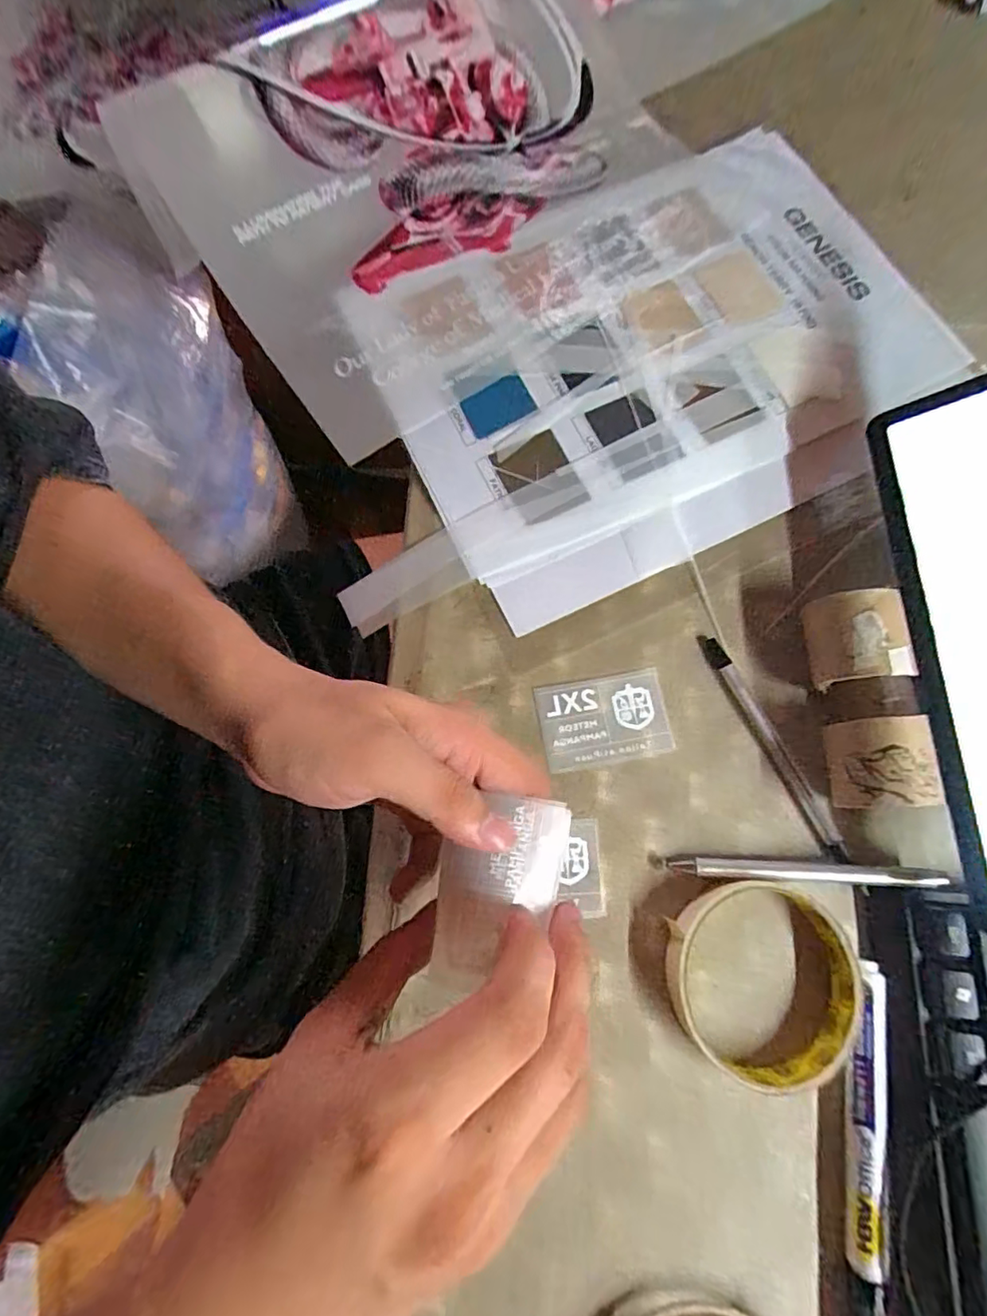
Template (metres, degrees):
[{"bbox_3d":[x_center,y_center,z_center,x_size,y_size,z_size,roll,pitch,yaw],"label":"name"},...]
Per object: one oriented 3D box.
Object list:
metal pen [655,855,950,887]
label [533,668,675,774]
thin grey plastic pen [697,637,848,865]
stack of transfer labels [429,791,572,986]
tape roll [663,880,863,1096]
[{"bbox_3d":[0.144,0.102,0.271,0.131,0.009,0.008,2,75,2],"label":"metal pen"},{"bbox_3d":[0.058,0.032,0.294,0.065,0.004,0.044,-10,75,-1],"label":"label"},{"bbox_3d":[0.143,0.043,0.290,0.012,0.007,0.125,-25,76,-5],"label":"thin grey plastic pen"},{"bbox_3d":[0.003,0.081,0.200,0.043,0.009,0.060,7,72,-1],"label":"stack of transfer labels"},{"bbox_3d":[0.122,0.145,0.256,0.081,0.015,0.082,0,75,1],"label":"tape roll"}]

